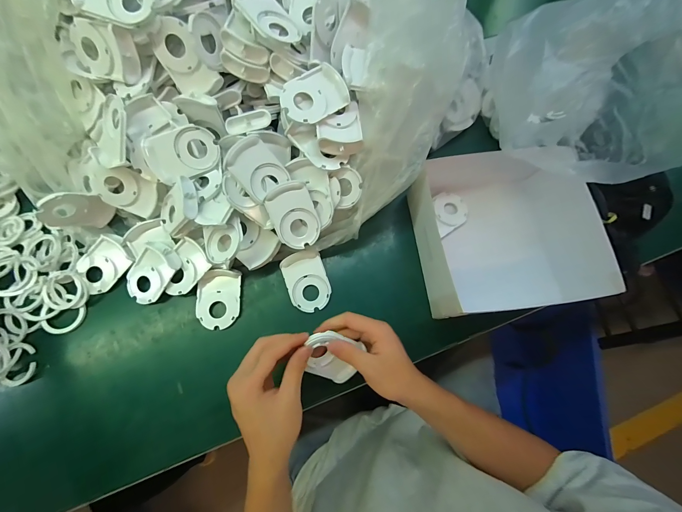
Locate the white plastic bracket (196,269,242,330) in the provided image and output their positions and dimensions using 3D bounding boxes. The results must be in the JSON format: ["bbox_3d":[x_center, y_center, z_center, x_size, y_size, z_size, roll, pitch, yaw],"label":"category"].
[{"bbox_3d":[-0.169,0.058,0.392,0.058,0.023,0.077,0,72,-2],"label":"white plastic bracket"}]

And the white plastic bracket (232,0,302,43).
[{"bbox_3d":[-0.087,-0.285,0.340,0.061,0.012,0.073,-24,85,-34],"label":"white plastic bracket"}]

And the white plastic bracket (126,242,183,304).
[{"bbox_3d":[-0.257,0.025,0.392,0.055,0.022,0.082,38,96,7],"label":"white plastic bracket"}]

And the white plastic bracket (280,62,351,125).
[{"bbox_3d":[-0.033,-0.192,0.341,0.078,0.017,0.057,-32,78,-11],"label":"white plastic bracket"}]

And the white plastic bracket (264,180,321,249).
[{"bbox_3d":[-0.062,-0.052,0.374,0.057,0.020,0.082,-24,110,-14],"label":"white plastic bracket"}]

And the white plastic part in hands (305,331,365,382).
[{"bbox_3d":[-0.009,0.115,0.330,0.057,0.087,0.007,-52,36,3],"label":"white plastic part in hands"}]

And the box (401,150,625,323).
[{"bbox_3d":[0.214,-0.031,0.393,0.206,0.095,0.197,-7,72,-4],"label":"box"}]

